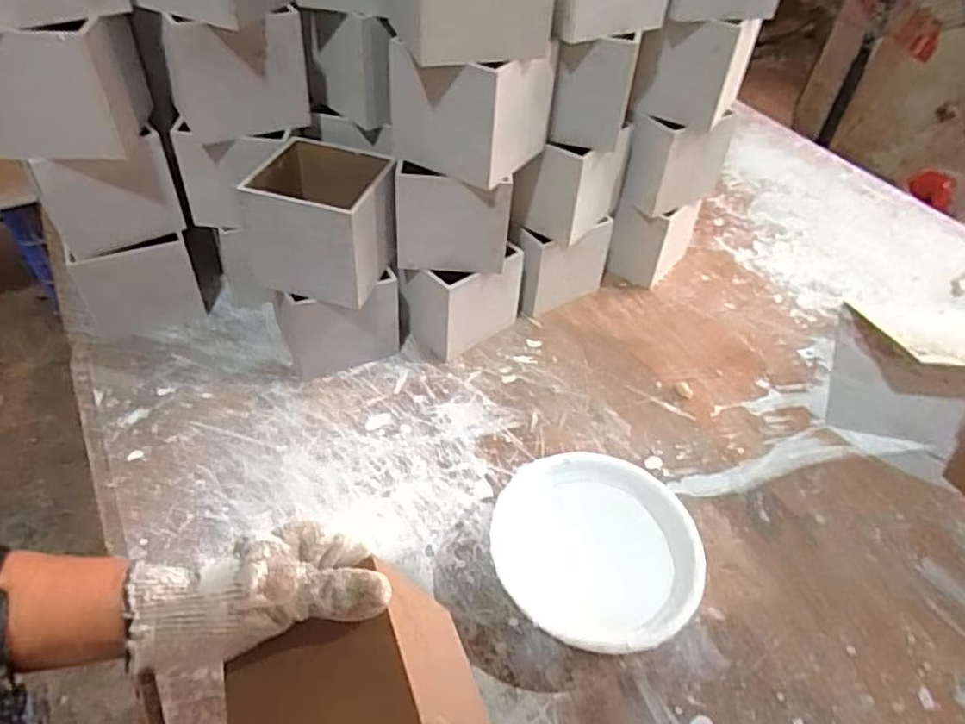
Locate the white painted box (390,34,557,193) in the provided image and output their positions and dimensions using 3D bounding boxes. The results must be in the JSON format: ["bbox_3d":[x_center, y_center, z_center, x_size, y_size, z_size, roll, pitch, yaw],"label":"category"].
[{"bbox_3d":[-0.013,-0.242,0.594,0.124,0.104,0.109,28,52,21],"label":"white painted box"}]

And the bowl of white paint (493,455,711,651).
[{"bbox_3d":[0.093,0.167,0.544,0.169,0.058,0.167,3,46,-3],"label":"bowl of white paint"}]

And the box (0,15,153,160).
[{"bbox_3d":[-0.375,-0.253,0.561,0.123,0.105,0.097,-3,48,-6],"label":"box"}]

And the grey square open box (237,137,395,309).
[{"bbox_3d":[-0.154,-0.141,0.623,0.119,0.104,0.118,12,48,8],"label":"grey square open box"}]

